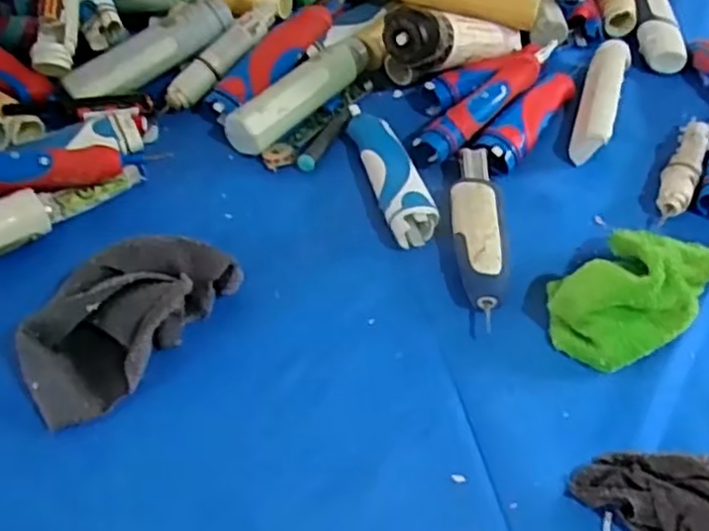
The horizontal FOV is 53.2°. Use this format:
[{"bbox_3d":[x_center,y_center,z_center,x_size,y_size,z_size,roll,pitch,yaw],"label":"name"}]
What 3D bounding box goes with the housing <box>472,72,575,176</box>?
[{"bbox_3d":[0.135,-0.116,0.554,0.033,0.028,0.134,29,55,18],"label":"housing"}]

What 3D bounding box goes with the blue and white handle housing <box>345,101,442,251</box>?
[{"bbox_3d":[0.025,-0.071,0.514,0.034,0.023,0.135,-11,53,-12],"label":"blue and white handle housing"}]

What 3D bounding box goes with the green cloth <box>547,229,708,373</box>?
[{"bbox_3d":[0.178,0.007,0.444,0.078,0.053,0.123,38,58,24],"label":"green cloth"}]

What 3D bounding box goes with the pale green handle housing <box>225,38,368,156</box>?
[{"bbox_3d":[-0.038,-0.138,0.562,0.033,0.035,0.148,32,56,21],"label":"pale green handle housing"}]

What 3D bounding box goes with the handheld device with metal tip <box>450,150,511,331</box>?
[{"bbox_3d":[0.083,-0.027,0.481,0.033,0.029,0.142,3,51,-1],"label":"handheld device with metal tip"}]

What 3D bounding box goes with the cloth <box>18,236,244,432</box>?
[{"bbox_3d":[-0.140,0.027,0.422,0.074,0.037,0.135,32,56,21],"label":"cloth"}]

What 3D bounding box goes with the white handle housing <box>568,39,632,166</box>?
[{"bbox_3d":[0.200,-0.138,0.574,0.030,0.029,0.146,19,52,12],"label":"white handle housing"}]

